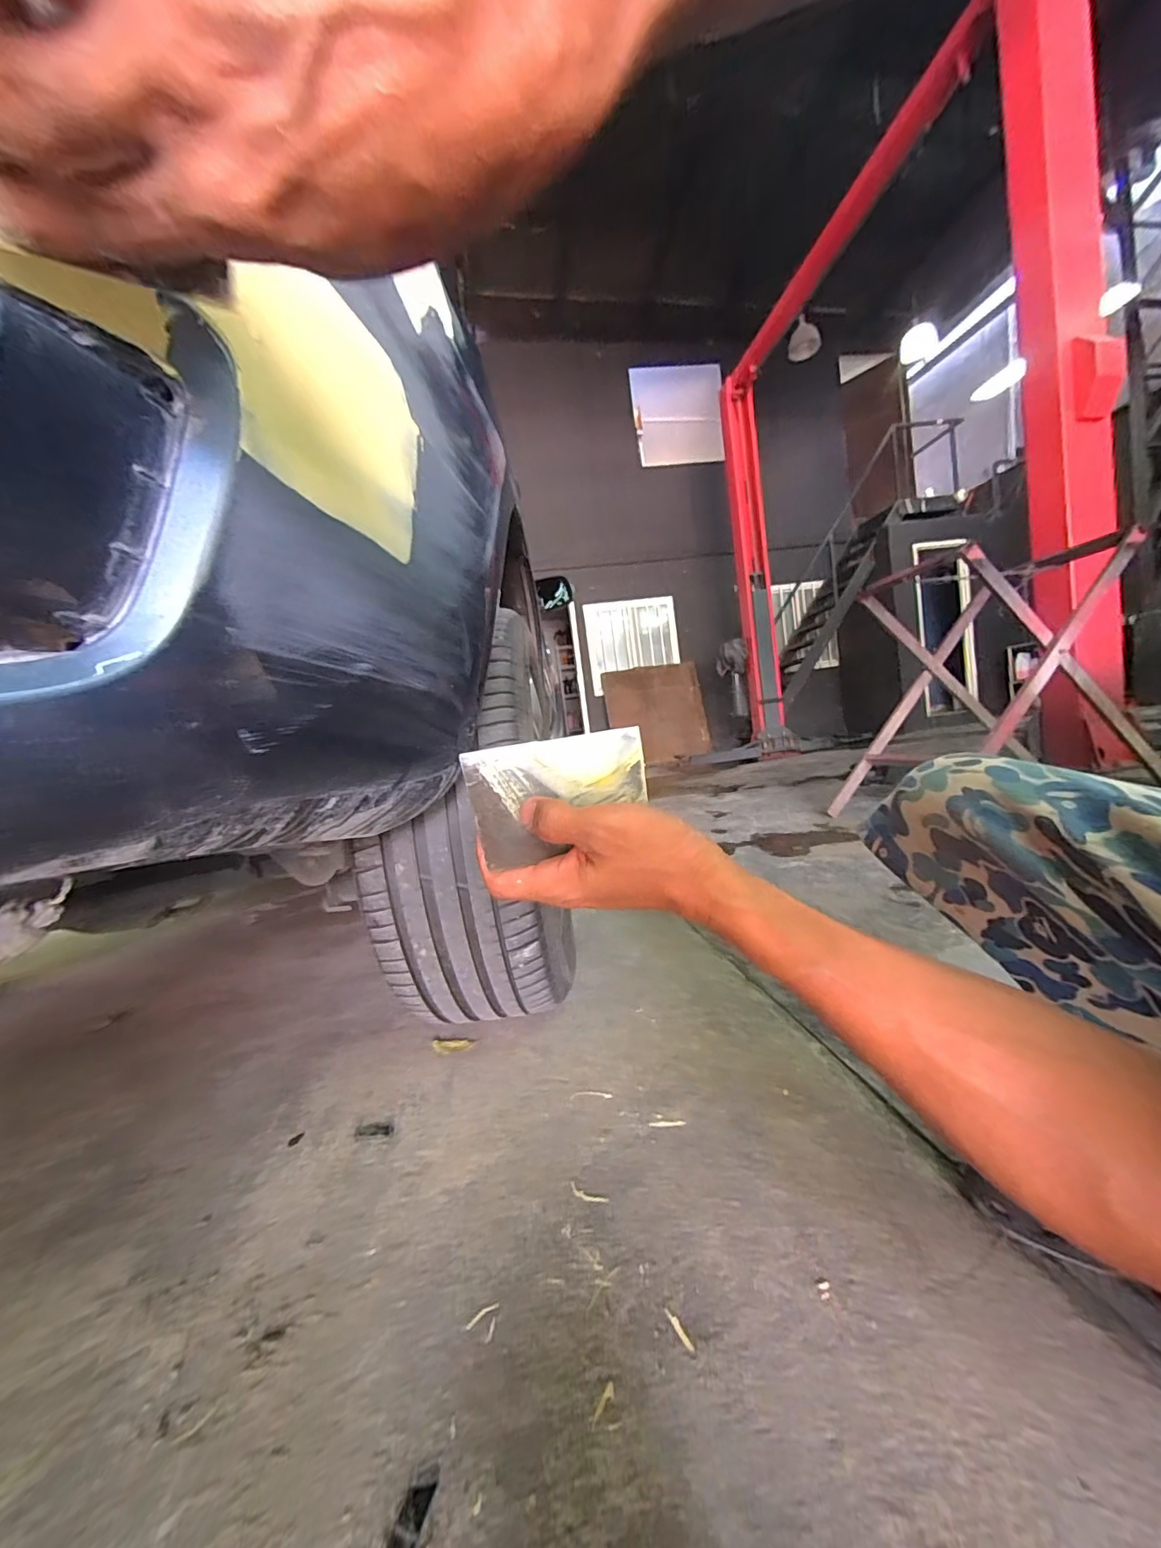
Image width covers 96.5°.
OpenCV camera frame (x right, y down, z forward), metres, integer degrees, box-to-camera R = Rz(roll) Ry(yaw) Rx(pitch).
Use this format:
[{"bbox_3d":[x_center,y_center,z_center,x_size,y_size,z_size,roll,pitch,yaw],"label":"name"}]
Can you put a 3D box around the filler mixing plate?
[{"bbox_3d":[-0.014,0.012,0.337,0.117,0.081,0.004,-10,-26,-3],"label":"filler mixing plate"}]

